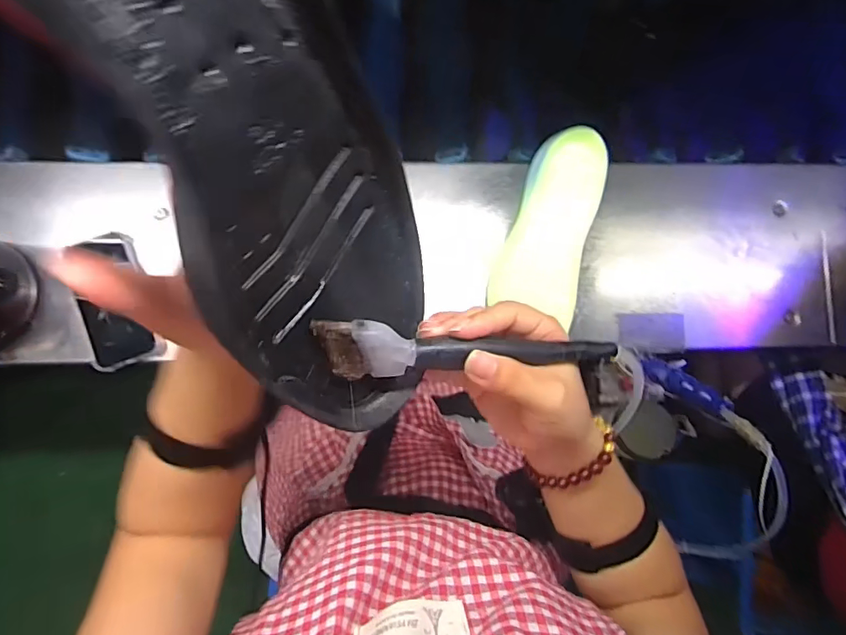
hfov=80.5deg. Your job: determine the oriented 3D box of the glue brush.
[{"bbox_3d":[0.029,0.018,0.269,0.170,0.025,0.026,2,83,-19],"label":"glue brush"}]

